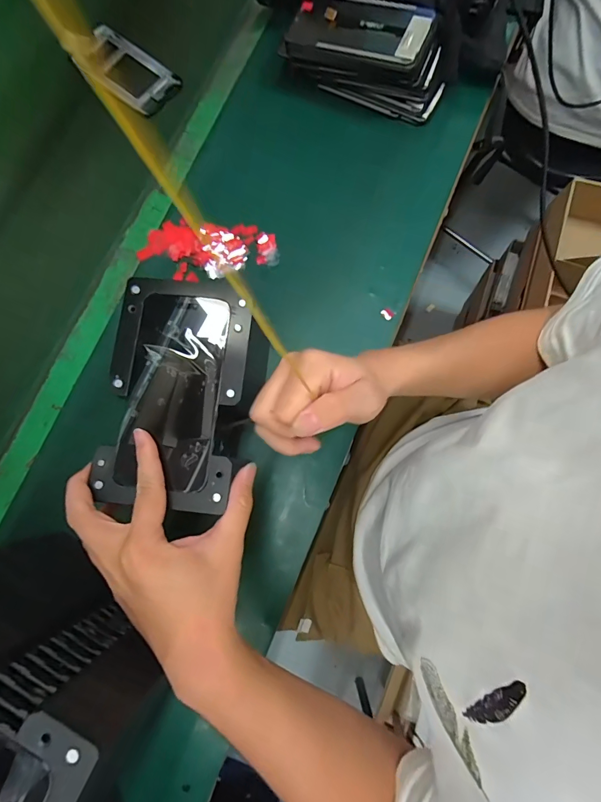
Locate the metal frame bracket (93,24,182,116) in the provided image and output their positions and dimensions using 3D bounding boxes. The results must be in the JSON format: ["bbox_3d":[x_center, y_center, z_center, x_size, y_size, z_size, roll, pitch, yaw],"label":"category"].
[{"bbox_3d":[-0.236,-0.445,0.503,0.148,0.022,0.076,39,83,8],"label":"metal frame bracket"}]

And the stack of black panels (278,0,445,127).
[{"bbox_3d":[0.078,-0.402,0.434,0.183,0.070,0.077,17,81,4],"label":"stack of black panels"}]

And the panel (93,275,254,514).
[{"bbox_3d":[-0.102,-0.009,0.304,0.106,0.006,0.181,5,80,2],"label":"panel"}]

